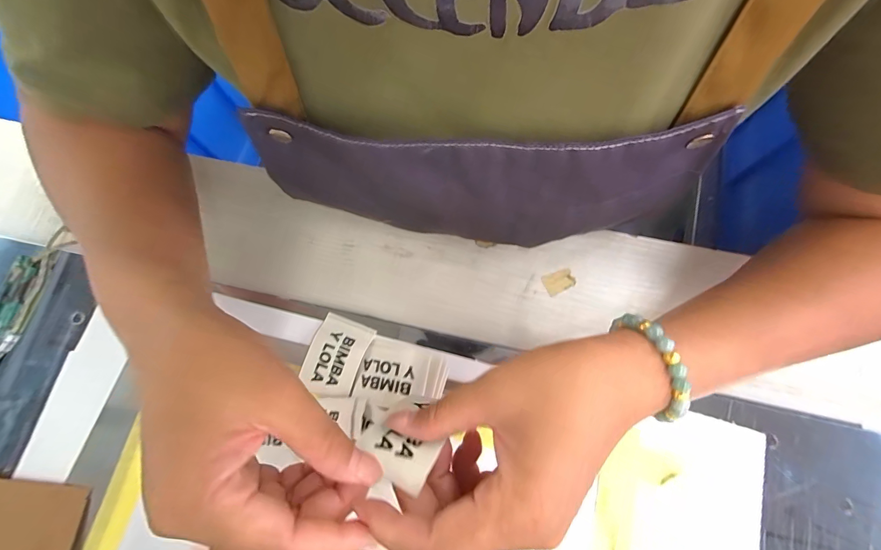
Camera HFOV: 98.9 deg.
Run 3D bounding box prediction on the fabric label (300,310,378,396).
[{"bbox_3d":[-0.077,0.060,0.279,0.040,0.008,0.056,19,73,8],"label":"fabric label"}]

